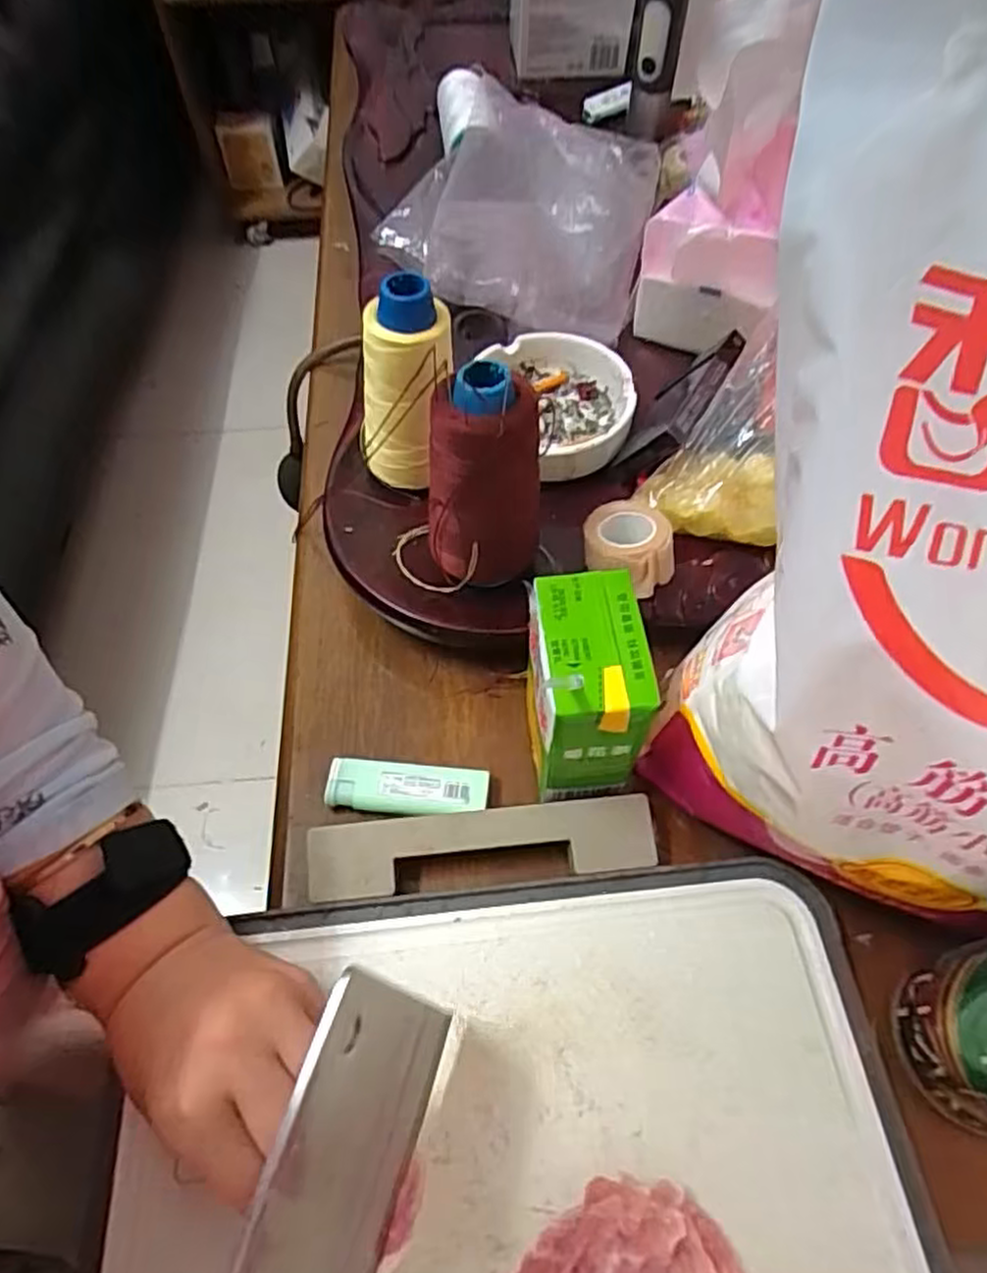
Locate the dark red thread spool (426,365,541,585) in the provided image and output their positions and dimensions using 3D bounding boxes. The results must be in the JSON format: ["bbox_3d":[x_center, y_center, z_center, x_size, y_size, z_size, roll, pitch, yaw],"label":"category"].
[{"bbox_3d":[-0.006,-0.068,0.345,0.054,0.109,0.044,0,58,0],"label":"dark red thread spool"}]

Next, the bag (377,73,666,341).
[{"bbox_3d":[0.025,-0.293,0.522,0.173,0.035,0.174,23,73,2],"label":"bag"}]

